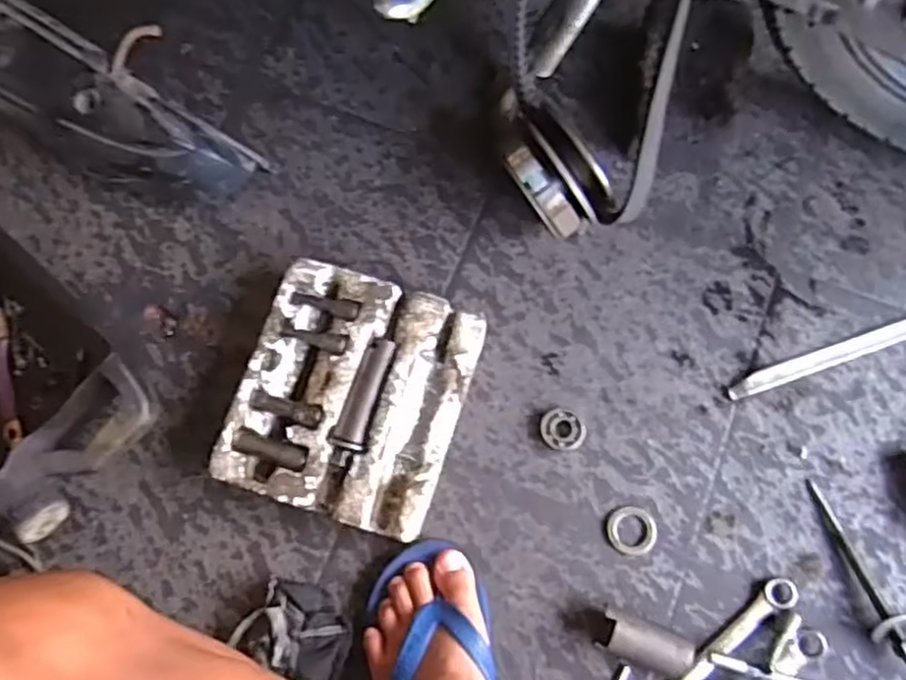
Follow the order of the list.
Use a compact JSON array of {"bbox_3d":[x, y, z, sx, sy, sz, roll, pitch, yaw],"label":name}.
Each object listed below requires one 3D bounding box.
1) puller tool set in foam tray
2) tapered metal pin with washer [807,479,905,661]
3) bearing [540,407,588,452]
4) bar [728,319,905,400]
[{"bbox_3d":[-0.089,0.053,0.657,0.189,0.053,0.209,17,76,6],"label":"puller tool set in foam tray"},{"bbox_3d":[0.356,0.216,0.610,0.027,0.022,0.198,-23,76,-5],"label":"tapered metal pin with washer"},{"bbox_3d":[0.102,0.082,0.665,0.040,0.010,0.039,0,75,1],"label":"bearing"},{"bbox_3d":[0.370,0.012,0.685,0.225,0.014,0.021,-19,75,-4],"label":"bar"}]

